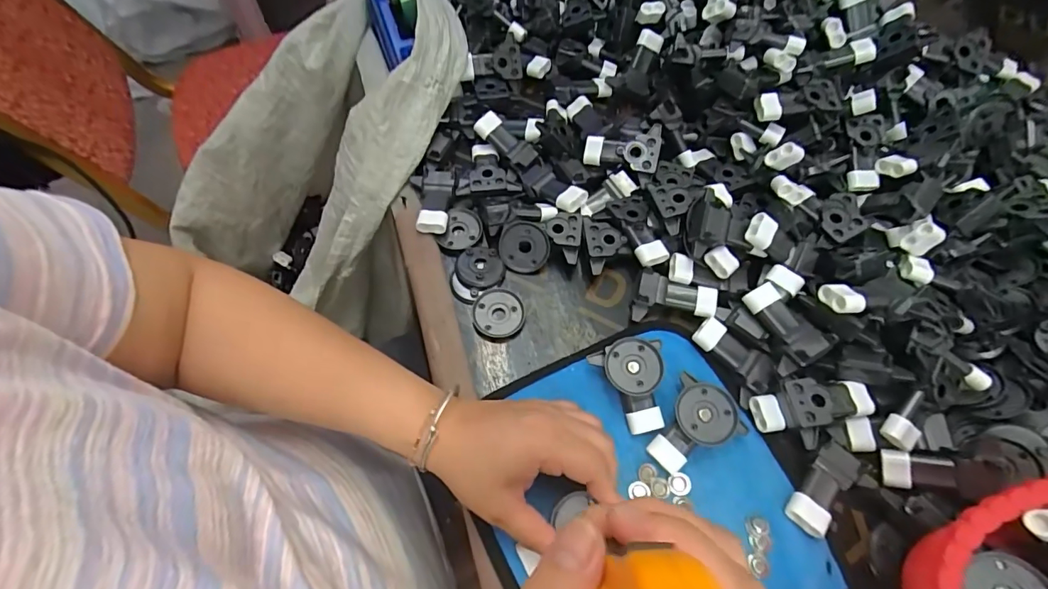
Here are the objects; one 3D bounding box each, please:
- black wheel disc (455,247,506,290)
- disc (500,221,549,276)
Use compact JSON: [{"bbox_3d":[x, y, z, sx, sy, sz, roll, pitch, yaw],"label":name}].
[{"bbox_3d":[-0.036,-0.023,0.396,0.038,0.008,0.038,0,65,0],"label":"black wheel disc"},{"bbox_3d":[0.000,-0.039,0.397,0.043,0.004,0.043,2,100,13],"label":"disc"}]

